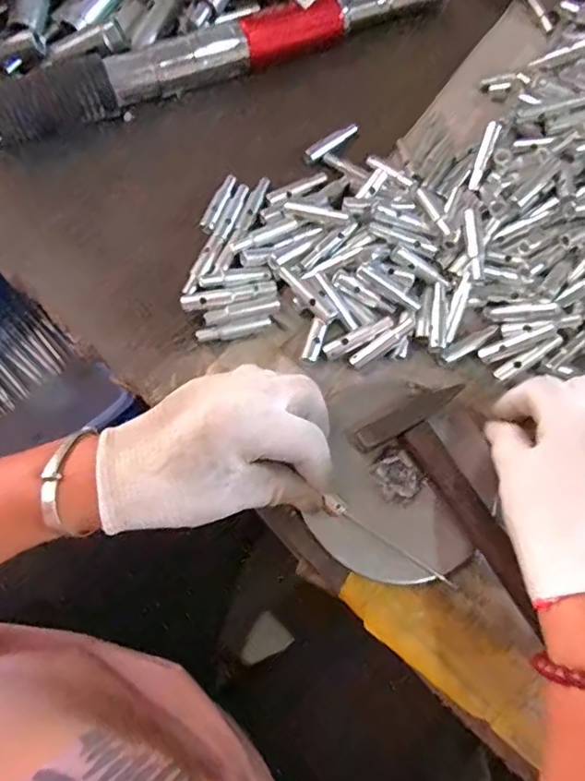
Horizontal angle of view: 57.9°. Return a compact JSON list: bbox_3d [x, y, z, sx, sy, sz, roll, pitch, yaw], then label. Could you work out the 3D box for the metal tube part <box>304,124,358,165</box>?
[{"bbox_3d":[0.030,-0.196,0.418,0.054,0.007,0.011,-38,77,-11],"label":"metal tube part"}]

